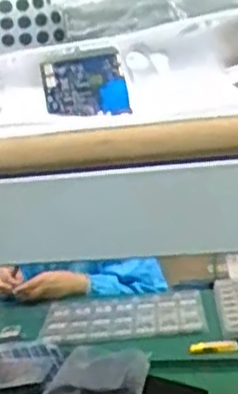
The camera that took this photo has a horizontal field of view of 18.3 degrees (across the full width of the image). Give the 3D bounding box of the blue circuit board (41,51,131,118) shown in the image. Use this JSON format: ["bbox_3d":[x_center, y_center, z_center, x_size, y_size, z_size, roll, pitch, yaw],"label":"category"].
[{"bbox_3d":[-0.021,-0.071,0.478,0.054,0.038,0.010,-4,9,-14],"label":"blue circuit board"}]

